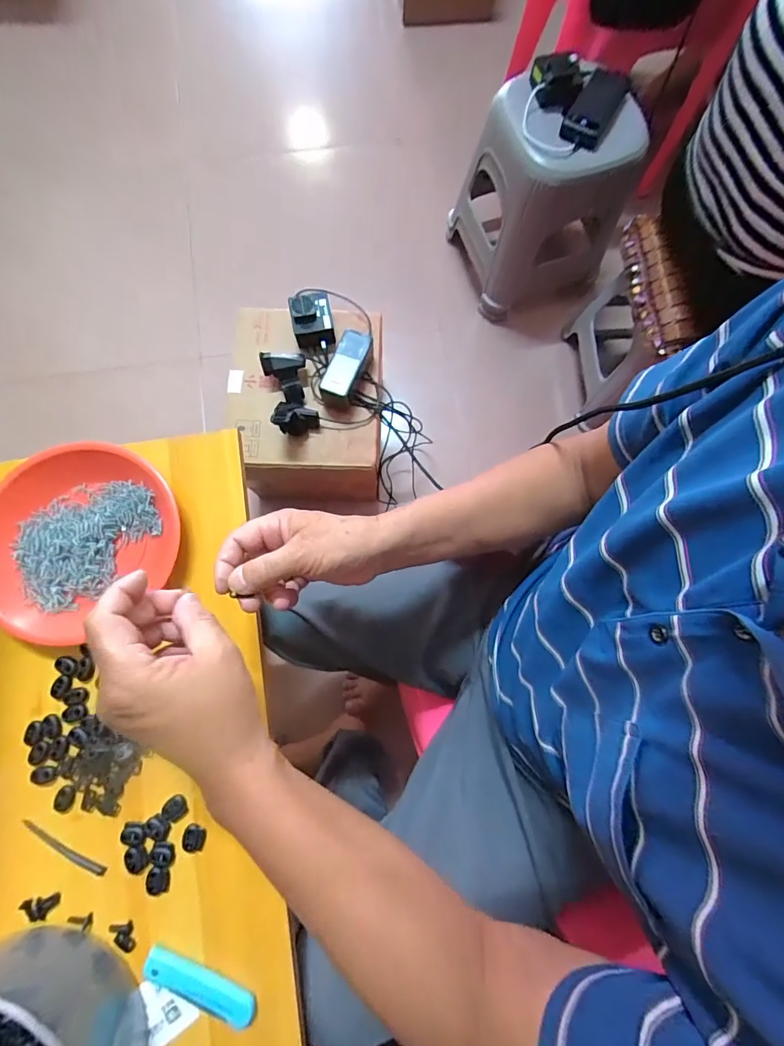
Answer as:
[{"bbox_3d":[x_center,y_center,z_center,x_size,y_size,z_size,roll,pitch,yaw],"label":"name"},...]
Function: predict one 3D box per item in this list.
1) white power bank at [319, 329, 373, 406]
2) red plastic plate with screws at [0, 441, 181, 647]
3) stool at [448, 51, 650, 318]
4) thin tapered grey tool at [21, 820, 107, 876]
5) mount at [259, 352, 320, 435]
[{"bbox_3d":[-0.078,-0.265,0.721,0.051,0.047,0.131,22,79,4],"label":"white power bank"},{"bbox_3d":[-0.308,0.011,0.416,0.186,0.032,0.167,-36,81,-8],"label":"red plastic plate with screws"},{"bbox_3d":[0.327,-0.707,0.931,0.289,0.371,0.292,-20,79,-5],"label":"stool"},{"bbox_3d":[-0.295,0.291,0.375,0.088,0.005,0.011,28,79,5],"label":"thin tapered grey tool"},{"bbox_3d":[-0.173,-0.224,0.709,0.072,0.062,0.140,-14,79,-4],"label":"mount"}]

